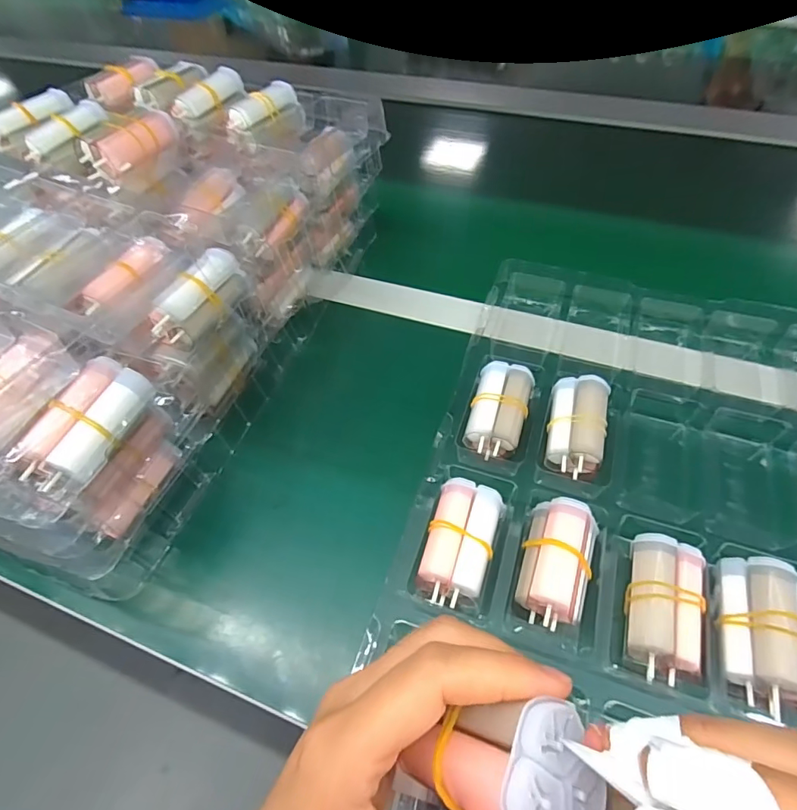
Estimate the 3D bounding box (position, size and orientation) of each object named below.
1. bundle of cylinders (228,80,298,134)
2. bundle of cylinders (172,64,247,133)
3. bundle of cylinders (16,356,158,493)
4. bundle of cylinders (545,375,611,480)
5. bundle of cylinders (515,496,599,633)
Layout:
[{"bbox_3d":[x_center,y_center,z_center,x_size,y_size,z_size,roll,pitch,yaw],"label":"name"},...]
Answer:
[{"bbox_3d":[-0.104,-0.235,0.371,0.019,0.018,0.064,24,58,20],"label":"bundle of cylinders"},{"bbox_3d":[-0.151,-0.250,0.387,0.020,0.025,0.066,23,58,19],"label":"bundle of cylinders"},{"bbox_3d":[-0.158,0.008,0.240,0.031,0.021,0.068,14,55,14],"label":"bundle of cylinders"},{"bbox_3d":[0.119,0.016,0.321,0.035,0.034,0.066,11,55,12],"label":"bundle of cylinders"},{"bbox_3d":[0.088,0.089,0.268,0.037,0.033,0.067,12,55,12],"label":"bundle of cylinders"}]

